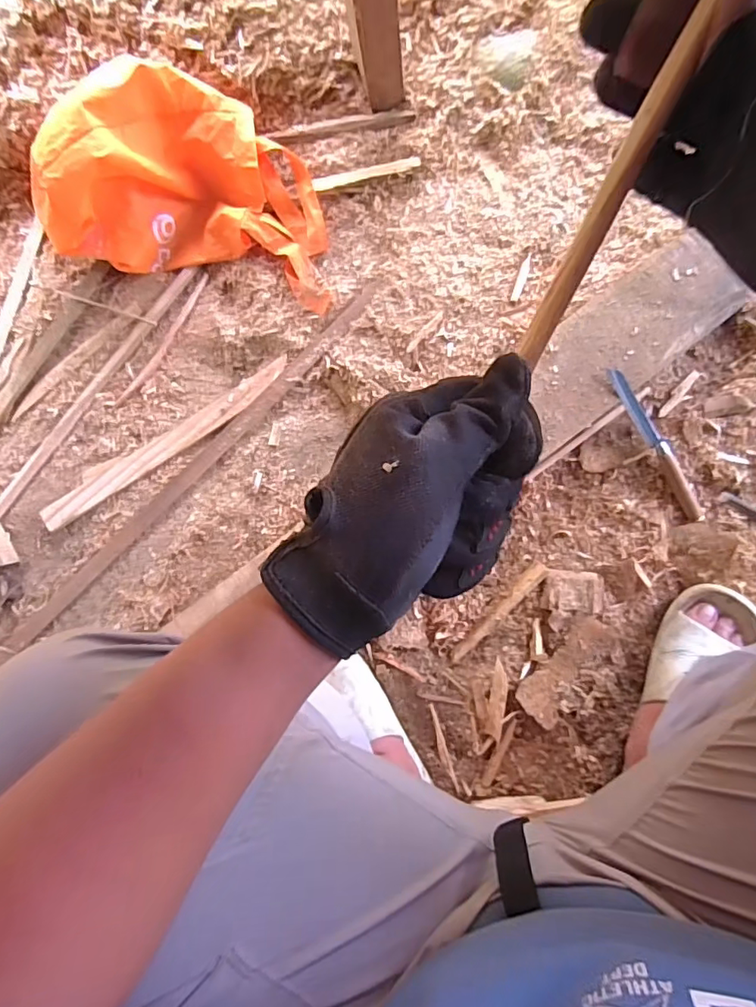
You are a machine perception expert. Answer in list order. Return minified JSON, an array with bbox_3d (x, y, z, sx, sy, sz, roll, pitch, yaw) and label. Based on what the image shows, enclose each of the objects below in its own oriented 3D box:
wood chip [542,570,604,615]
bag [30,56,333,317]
[{"bbox_3d":[0.243,0.109,0.647,0.073,0.009,0.049,7,87,9],"label":"wood chip"},{"bbox_3d":[-0.248,-0.446,0.720,0.380,0.169,0.242,12,87,9],"label":"bag"}]

